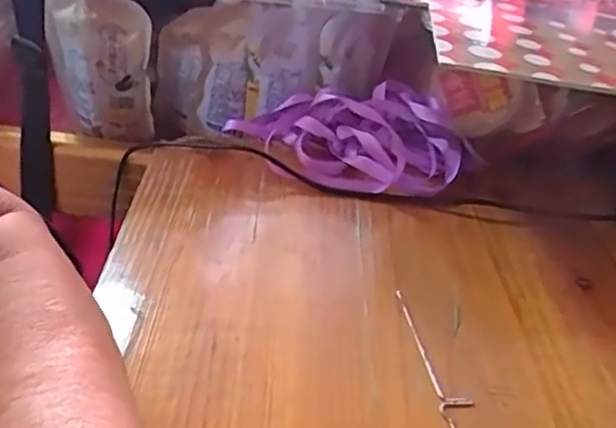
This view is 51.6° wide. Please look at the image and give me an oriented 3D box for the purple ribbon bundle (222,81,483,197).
[{"bbox_3d":[0.030,-0.062,0.464,0.180,0.043,0.111,11,33,5],"label":"purple ribbon bundle"}]

